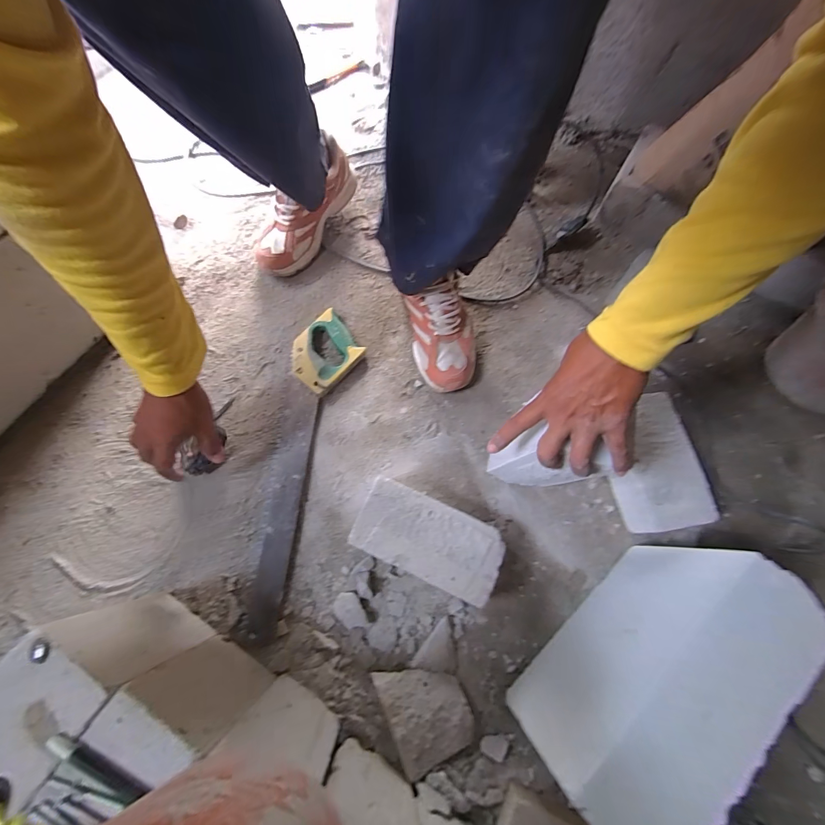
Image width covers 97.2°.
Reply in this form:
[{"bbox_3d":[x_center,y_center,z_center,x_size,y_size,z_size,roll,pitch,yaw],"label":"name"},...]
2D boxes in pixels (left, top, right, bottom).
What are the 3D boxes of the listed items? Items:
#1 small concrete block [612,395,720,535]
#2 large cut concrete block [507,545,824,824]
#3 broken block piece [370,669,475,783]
[{"bbox_3d":[0.370,0.080,0.574,0.107,0.072,0.204,-4,70,-3],"label":"small concrete block"},{"bbox_3d":[0.262,0.292,0.415,0.285,0.218,0.111,-40,75,-15],"label":"large cut concrete block"},{"bbox_3d":[0.018,0.378,0.468,0.099,0.045,0.125,-24,72,-10],"label":"broken block piece"}]

